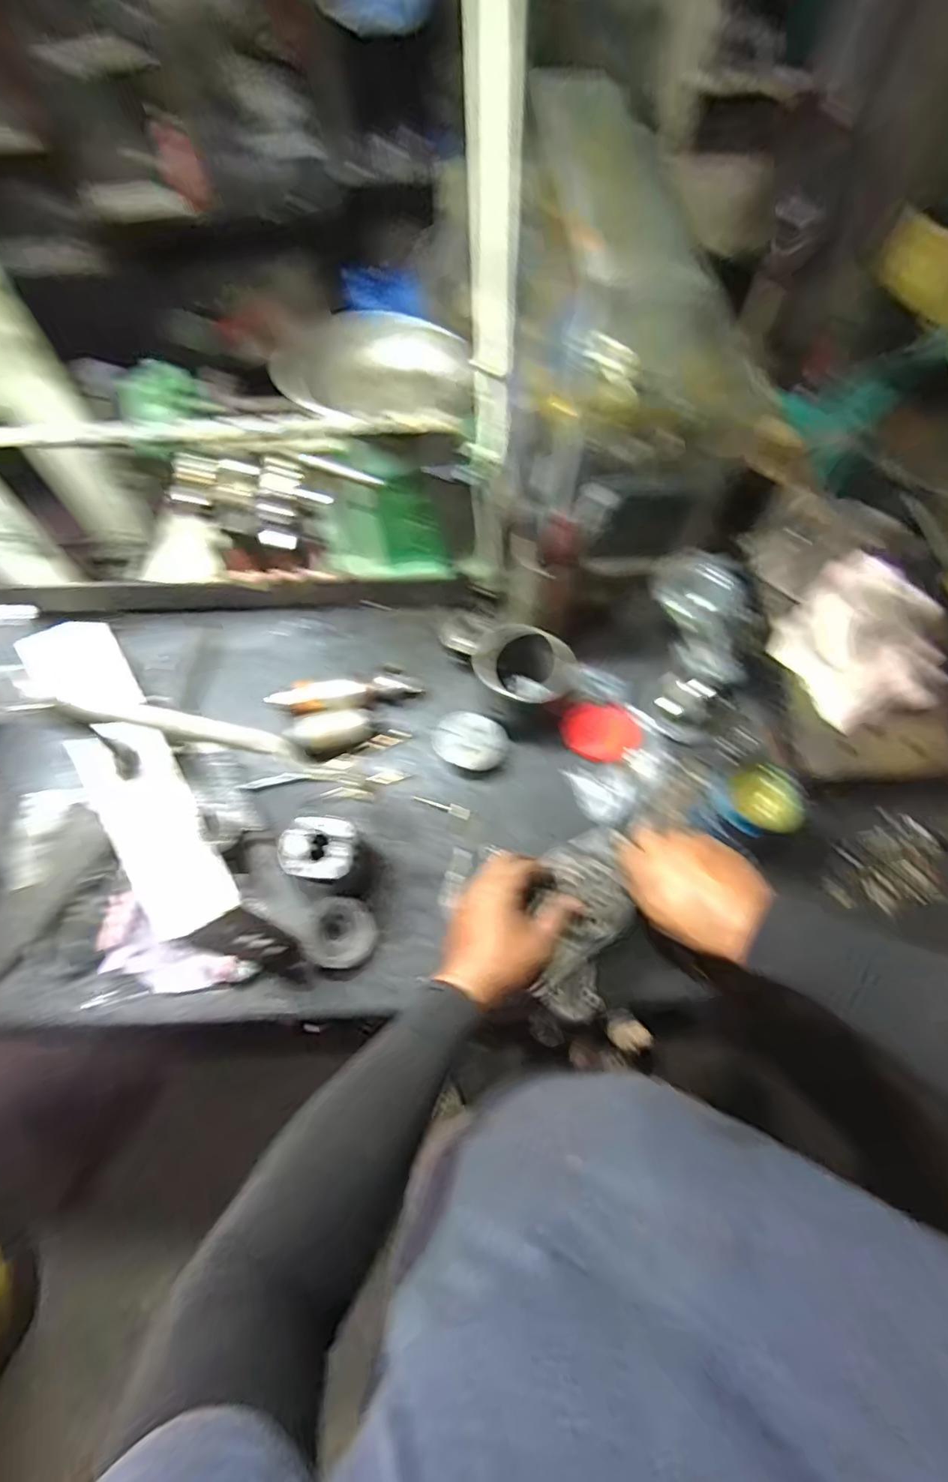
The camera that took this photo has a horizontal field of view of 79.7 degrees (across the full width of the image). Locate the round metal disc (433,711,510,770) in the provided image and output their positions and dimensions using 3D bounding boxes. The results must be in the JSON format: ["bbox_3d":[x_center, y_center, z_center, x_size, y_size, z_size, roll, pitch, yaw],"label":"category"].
[{"bbox_3d":[-0.005,0.003,0.752,0.097,0.036,0.078,13,63,7],"label":"round metal disc"}]

